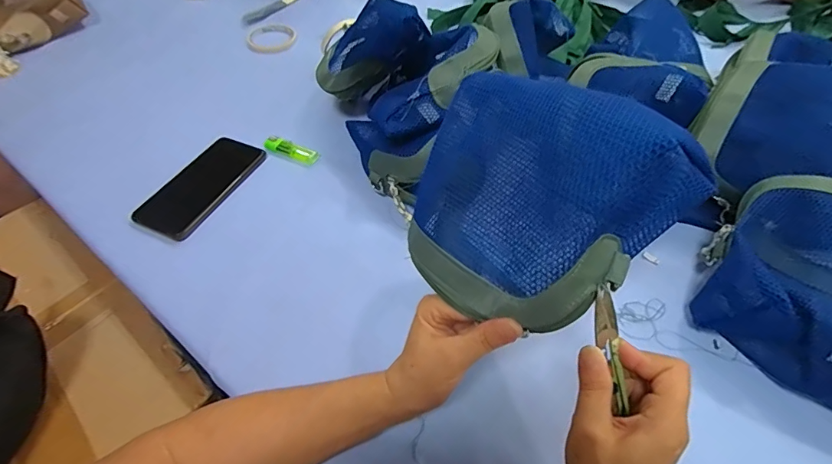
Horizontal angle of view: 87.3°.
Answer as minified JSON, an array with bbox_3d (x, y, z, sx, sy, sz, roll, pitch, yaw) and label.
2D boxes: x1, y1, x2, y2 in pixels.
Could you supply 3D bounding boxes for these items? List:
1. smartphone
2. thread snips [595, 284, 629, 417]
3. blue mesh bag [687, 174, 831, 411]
[{"bbox_3d":[-0.274,-0.063,0.560,0.084,0.008,0.165,20,55,15],"label":"smartphone"},{"bbox_3d":[0.130,0.079,0.291,0.020,0.096,0.008,-21,14,-16],"label":"thread snips"},{"bbox_3d":[0.368,0.058,0.390,0.194,0.110,0.140,34,60,24],"label":"blue mesh bag"}]

